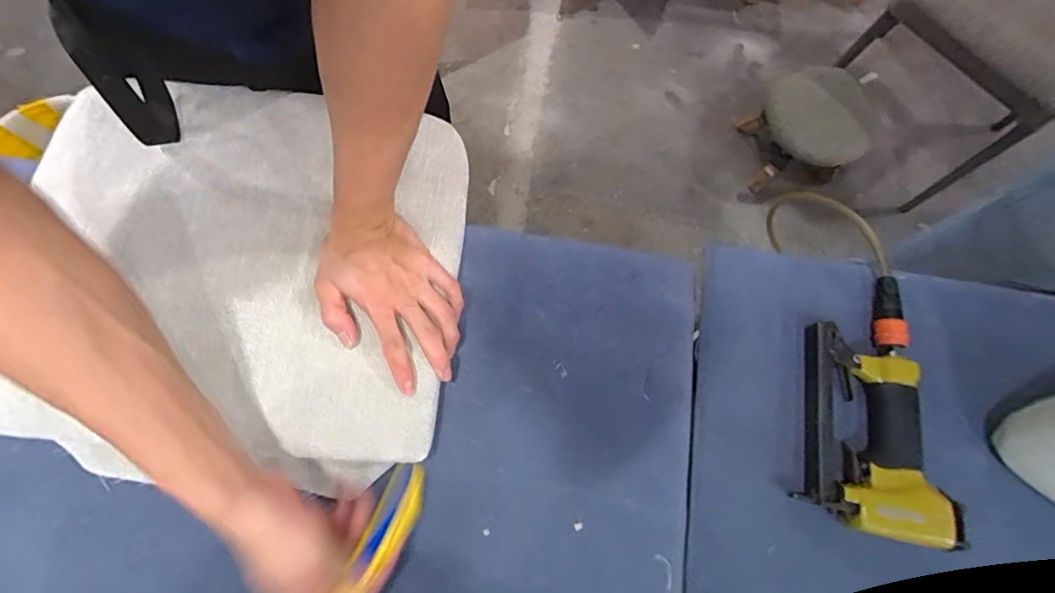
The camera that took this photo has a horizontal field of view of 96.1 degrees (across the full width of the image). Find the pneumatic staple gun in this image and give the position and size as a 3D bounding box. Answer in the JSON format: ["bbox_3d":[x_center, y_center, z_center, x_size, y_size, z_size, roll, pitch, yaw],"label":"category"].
[{"bbox_3d":[0.323,0.105,0.470,0.128,0.054,0.251,0,74,-2],"label":"pneumatic staple gun"}]

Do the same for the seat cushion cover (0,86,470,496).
[{"bbox_3d":[-0.290,-0.025,0.484,0.420,0.049,0.392,5,74,0],"label":"seat cushion cover"}]

